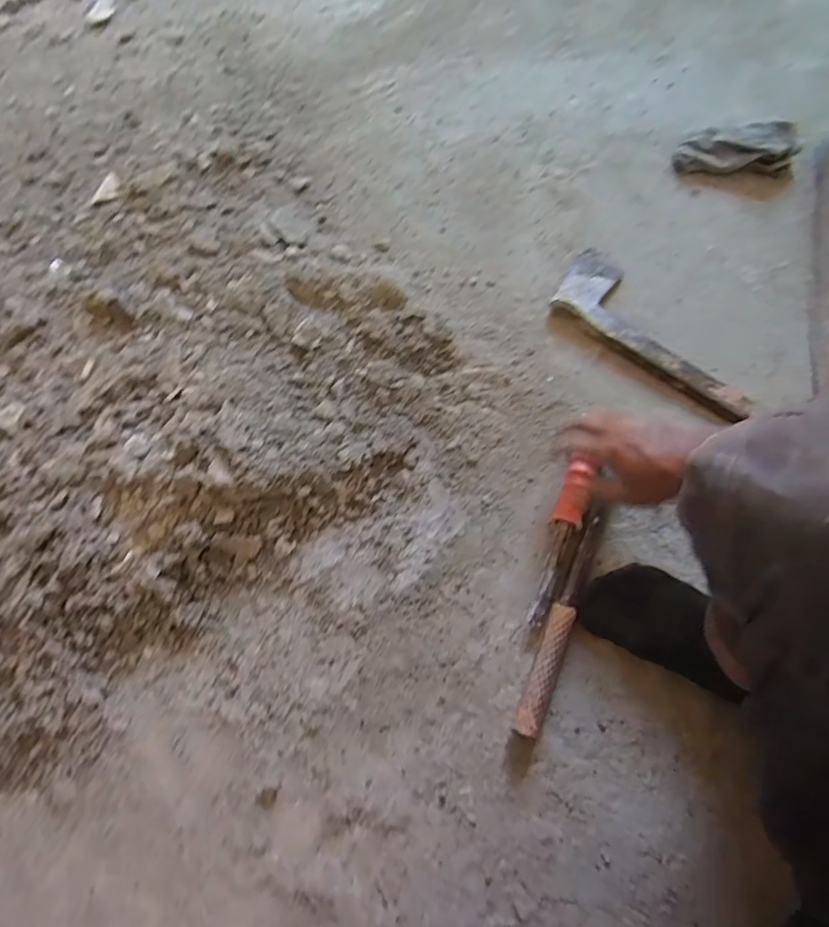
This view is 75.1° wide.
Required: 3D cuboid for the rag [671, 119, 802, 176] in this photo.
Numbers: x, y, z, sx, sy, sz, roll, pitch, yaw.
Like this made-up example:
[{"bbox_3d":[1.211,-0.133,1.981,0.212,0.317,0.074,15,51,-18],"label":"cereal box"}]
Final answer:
[{"bbox_3d":[0.454,-0.437,0.757,0.168,0.046,0.079,-13,70,-7],"label":"rag"}]

